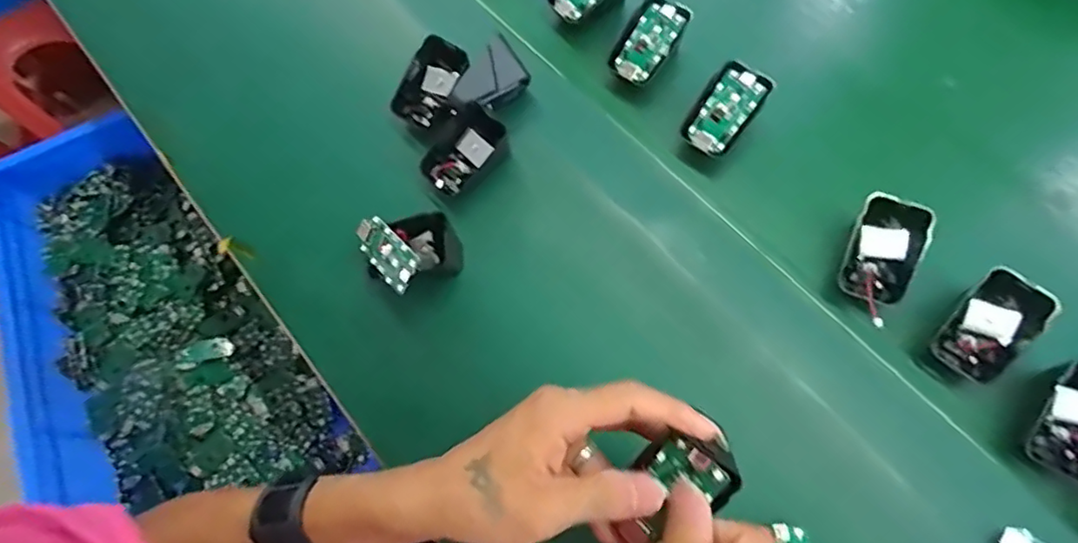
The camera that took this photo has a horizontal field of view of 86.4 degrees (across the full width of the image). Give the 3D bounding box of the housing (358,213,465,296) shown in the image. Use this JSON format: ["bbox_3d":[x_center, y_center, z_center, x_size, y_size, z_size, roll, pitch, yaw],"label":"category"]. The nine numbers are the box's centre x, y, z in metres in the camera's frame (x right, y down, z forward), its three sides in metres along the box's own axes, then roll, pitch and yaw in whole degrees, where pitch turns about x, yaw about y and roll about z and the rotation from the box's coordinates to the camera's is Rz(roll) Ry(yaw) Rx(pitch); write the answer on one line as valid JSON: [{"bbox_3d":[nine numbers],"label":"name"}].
[{"bbox_3d":[-0.094,-0.019,0.413,0.063,0.036,0.059,-2,70,4],"label":"housing"}]

